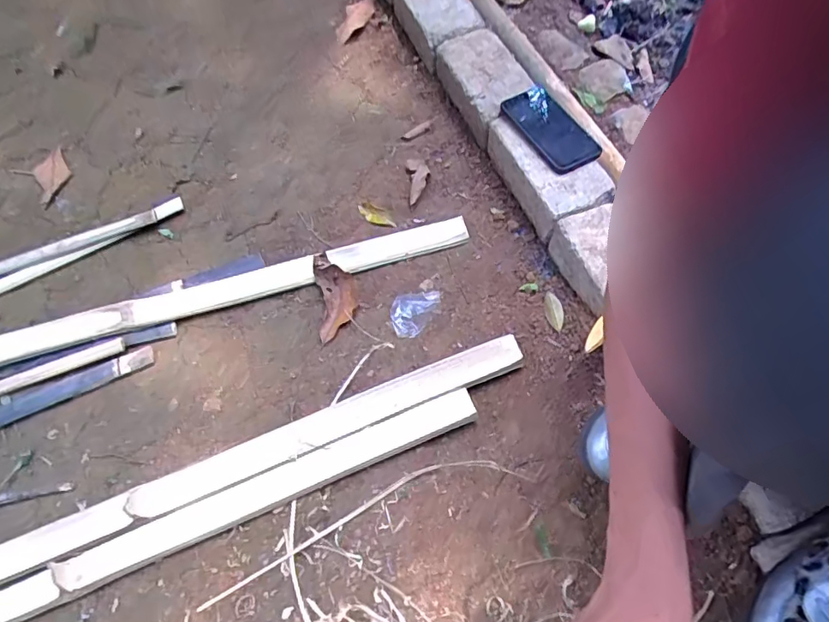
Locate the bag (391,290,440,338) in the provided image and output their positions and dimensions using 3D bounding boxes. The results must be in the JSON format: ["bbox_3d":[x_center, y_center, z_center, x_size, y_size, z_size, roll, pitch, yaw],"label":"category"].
[{"bbox_3d":[0.002,0.003,0.741,0.065,0.011,0.068,-2,61,3],"label":"bag"}]

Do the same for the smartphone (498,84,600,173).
[{"bbox_3d":[0.197,-0.271,0.783,0.082,0.013,0.168,-25,61,-6],"label":"smartphone"}]

